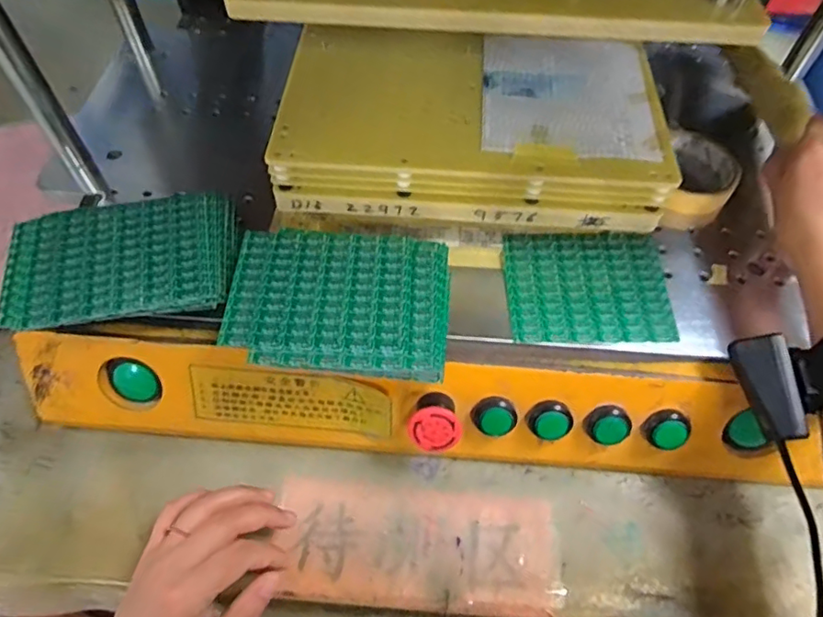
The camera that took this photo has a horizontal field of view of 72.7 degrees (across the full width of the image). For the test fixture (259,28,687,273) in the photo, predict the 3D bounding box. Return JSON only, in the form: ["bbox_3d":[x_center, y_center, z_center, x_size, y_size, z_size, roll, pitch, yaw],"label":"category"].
[{"bbox_3d":[0.044,-0.142,0.470,0.297,0.086,0.190,2,58,0],"label":"test fixture"}]

